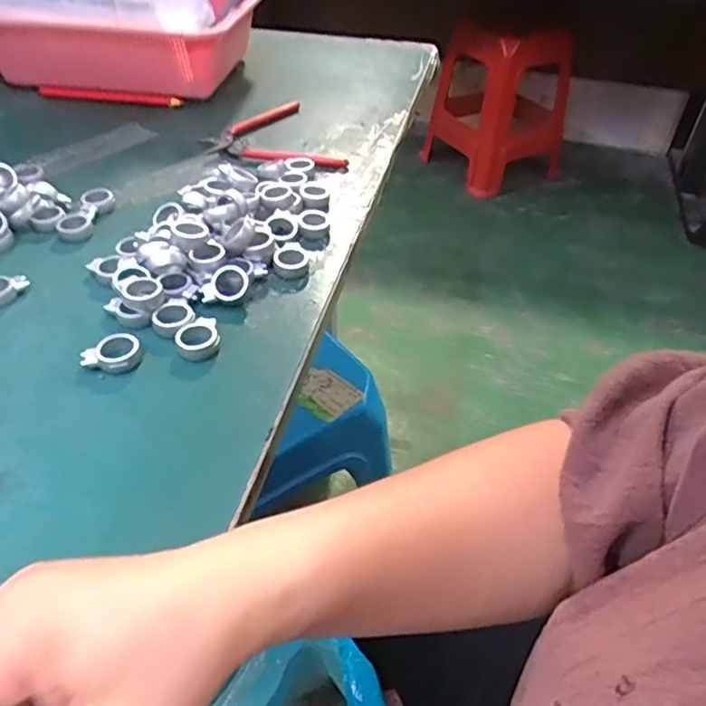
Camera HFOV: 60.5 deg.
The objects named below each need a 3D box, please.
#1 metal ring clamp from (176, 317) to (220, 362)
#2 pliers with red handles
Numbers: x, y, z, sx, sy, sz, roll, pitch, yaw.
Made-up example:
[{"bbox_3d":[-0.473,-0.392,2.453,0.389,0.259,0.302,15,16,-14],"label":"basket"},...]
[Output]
[{"bbox_3d":[-0.097,-0.009,0.379,0.026,0.008,0.033,-12,45,-14],"label":"metal ring clamp"},{"bbox_3d":[-0.083,-0.204,0.584,0.111,0.012,0.139,-16,46,-18],"label":"pliers with red handles"}]

